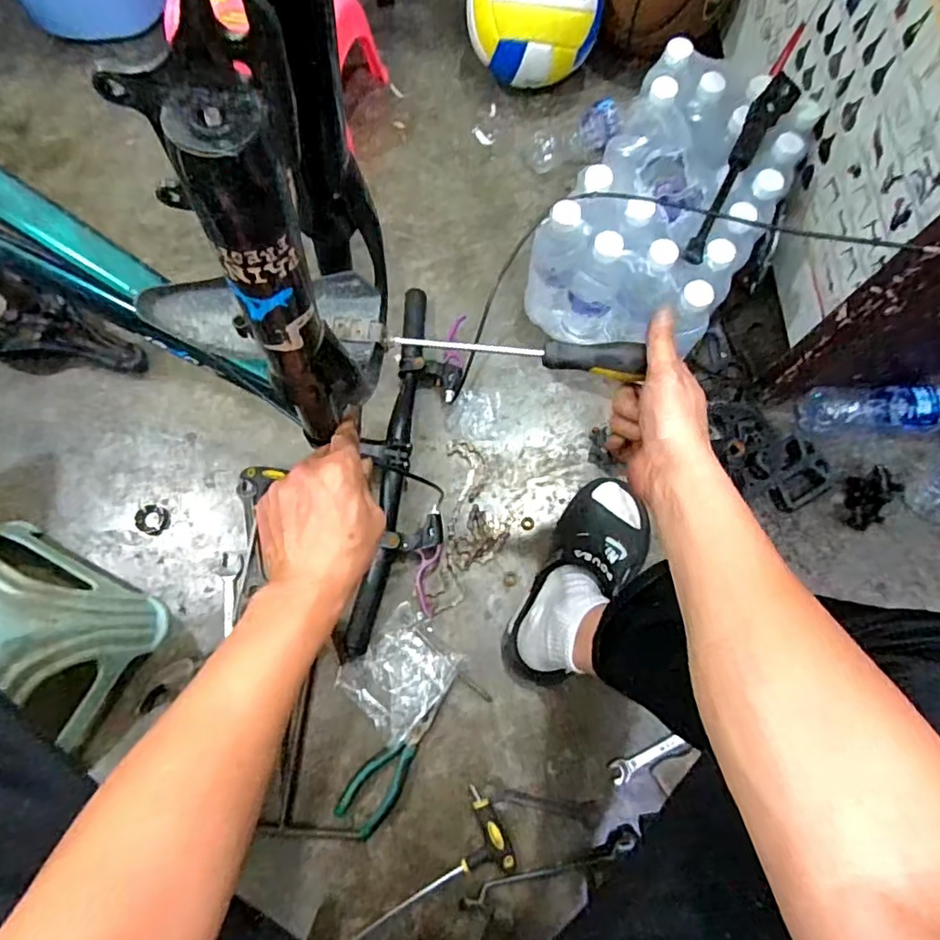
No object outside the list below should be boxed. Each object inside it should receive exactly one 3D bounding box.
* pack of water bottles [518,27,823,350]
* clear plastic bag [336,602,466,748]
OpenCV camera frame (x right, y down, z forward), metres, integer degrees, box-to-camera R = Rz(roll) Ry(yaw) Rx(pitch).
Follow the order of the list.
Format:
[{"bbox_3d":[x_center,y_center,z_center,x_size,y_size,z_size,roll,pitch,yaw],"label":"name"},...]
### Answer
[{"bbox_3d":[0.262,-0.342,0.774,0.223,0.181,0.352,32,77,8],"label":"pack of water bottles"},{"bbox_3d":[-0.085,0.251,0.731,0.112,0.034,0.126,42,78,10],"label":"clear plastic bag"}]

